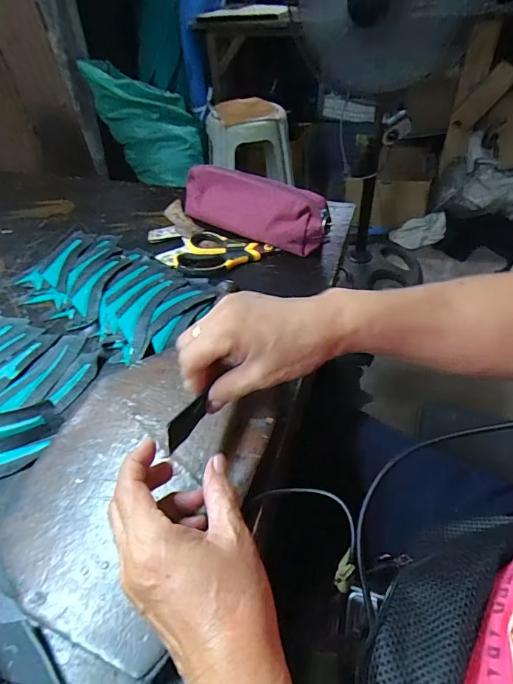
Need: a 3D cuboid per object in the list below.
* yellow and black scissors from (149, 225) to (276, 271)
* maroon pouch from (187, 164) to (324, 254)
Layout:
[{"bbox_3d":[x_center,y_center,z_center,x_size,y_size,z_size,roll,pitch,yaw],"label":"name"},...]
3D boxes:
[{"bbox_3d":[-0.077,-0.123,0.557,0.177,0.015,0.081,18,51,21],"label":"yellow and black scissors"},{"bbox_3d":[-0.016,-0.185,0.559,0.228,0.069,0.046,25,54,26],"label":"maroon pouch"}]

